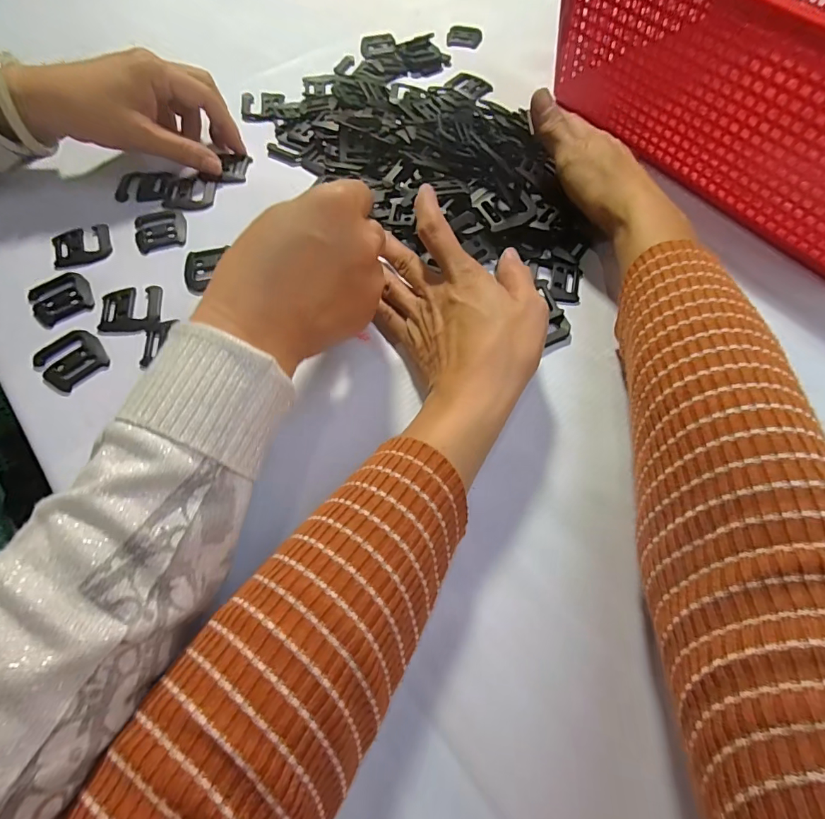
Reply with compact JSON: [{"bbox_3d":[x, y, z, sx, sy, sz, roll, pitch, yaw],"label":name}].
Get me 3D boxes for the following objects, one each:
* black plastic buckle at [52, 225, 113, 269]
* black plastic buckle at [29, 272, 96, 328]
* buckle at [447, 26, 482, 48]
[{"bbox_3d":[-0.244,-0.121,0.321,0.039,0.005,0.035,-21,66,-11],"label":"black plastic buckle"},{"bbox_3d":[-0.244,-0.078,0.301,0.037,0.004,0.044,-37,71,-18],"label":"black plastic buckle"},{"bbox_3d":[0.057,-0.404,0.471,0.036,0.004,0.045,6,64,1],"label":"buckle"}]

